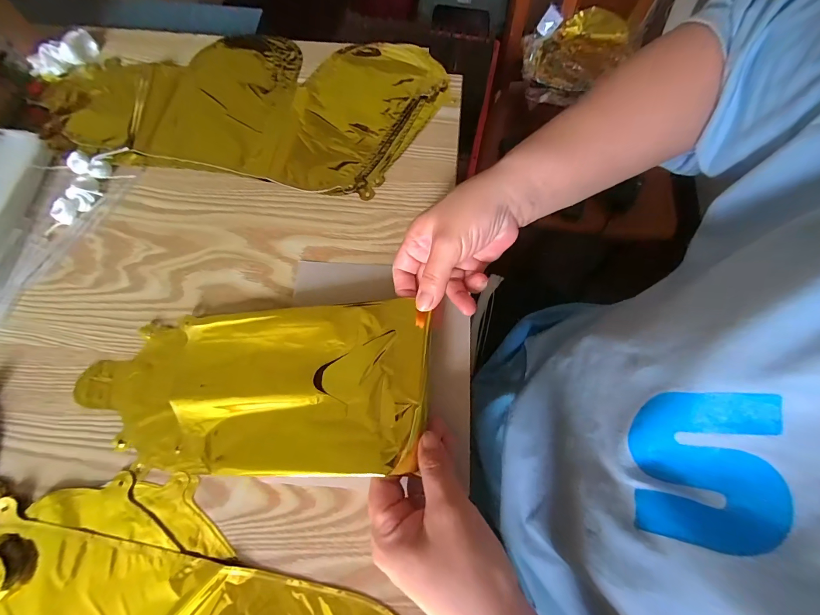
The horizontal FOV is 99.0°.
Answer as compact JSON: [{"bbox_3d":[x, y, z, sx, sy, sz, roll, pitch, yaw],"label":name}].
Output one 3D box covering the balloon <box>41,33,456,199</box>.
[{"bbox_3d":[-0.184,-0.236,0.396,0.424,0.010,0.205,8,72,4],"label":"balloon"}]

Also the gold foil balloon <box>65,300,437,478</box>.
[{"bbox_3d":[-0.129,0.064,0.287,0.287,0.029,0.131,-4,71,8],"label":"gold foil balloon"}]

